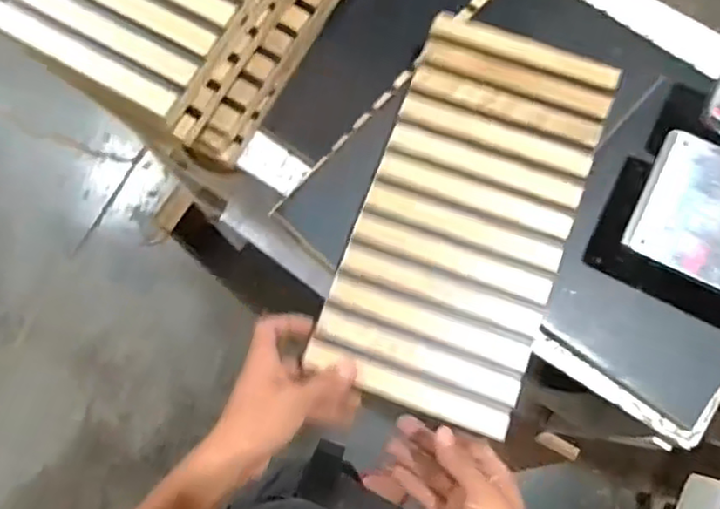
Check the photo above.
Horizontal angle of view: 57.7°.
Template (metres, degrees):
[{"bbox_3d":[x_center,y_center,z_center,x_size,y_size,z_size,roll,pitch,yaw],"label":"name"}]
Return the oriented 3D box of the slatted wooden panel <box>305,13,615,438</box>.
[{"bbox_3d":[0.099,-0.038,0.603,0.182,0.026,0.359,19,77,7],"label":"slatted wooden panel"}]

